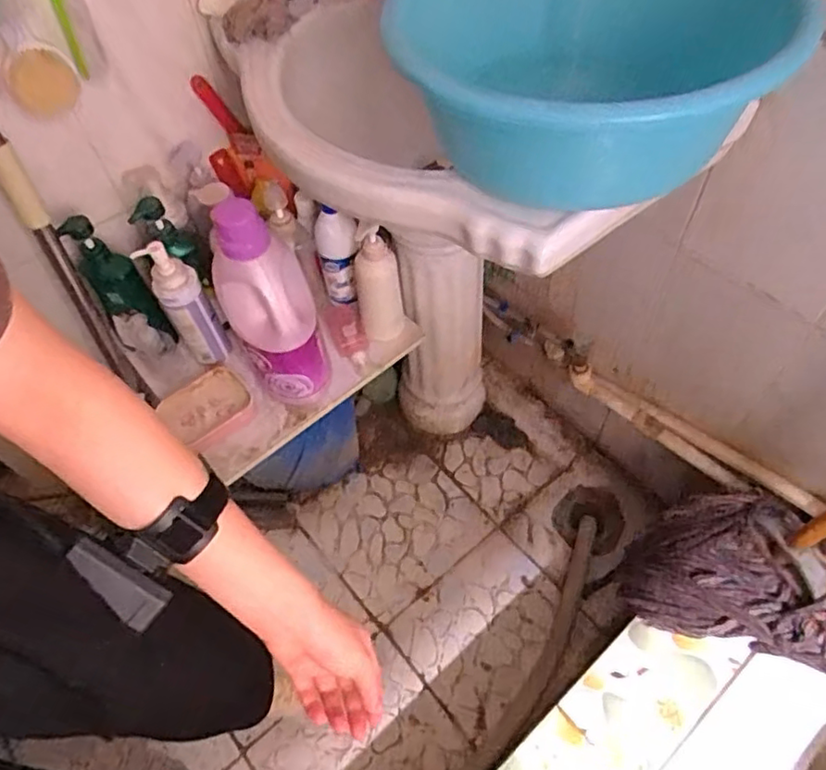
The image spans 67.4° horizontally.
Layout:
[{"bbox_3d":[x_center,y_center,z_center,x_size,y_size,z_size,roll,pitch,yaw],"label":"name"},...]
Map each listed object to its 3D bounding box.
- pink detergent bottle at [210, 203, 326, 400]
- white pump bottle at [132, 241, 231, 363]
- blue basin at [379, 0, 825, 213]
[{"bbox_3d":[-0.186,-0.094,0.821,0.114,0.300,0.101,-22,59,-11],"label":"pink detergent bottle"},{"bbox_3d":[-0.324,-0.111,0.891,0.063,0.227,0.054,-27,61,-14],"label":"white pump bottle"},{"bbox_3d":[0.161,-0.296,0.573,0.297,0.157,0.336,-12,58,-5],"label":"blue basin"}]

